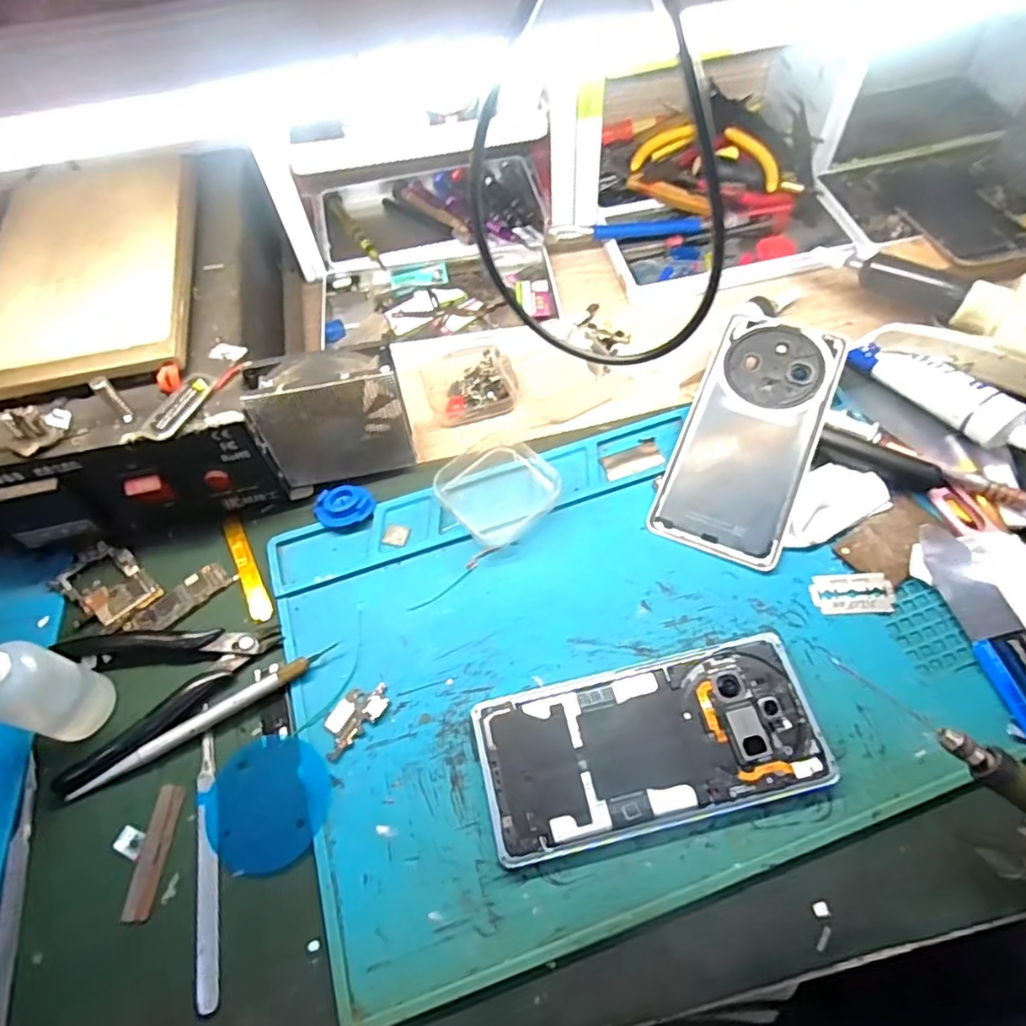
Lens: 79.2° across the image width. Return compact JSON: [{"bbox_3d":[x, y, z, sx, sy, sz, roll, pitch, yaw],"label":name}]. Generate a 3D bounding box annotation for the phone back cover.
[{"bbox_3d":[0.145,-0.049,0.378,0.075,0.004,0.161,21,76,18],"label":"phone back cover"}]

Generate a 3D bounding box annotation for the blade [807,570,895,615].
[{"bbox_3d":[0.185,0.044,0.339,0.042,0.004,0.024,-5,66,6],"label":"blade"}]

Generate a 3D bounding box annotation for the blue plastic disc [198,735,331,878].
[{"bbox_3d":[-0.121,0.142,0.304,0.061,0.004,0.060,-1,61,3],"label":"blue plastic disc"}]

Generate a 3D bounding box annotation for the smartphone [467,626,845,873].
[{"bbox_3d":[0.066,0.112,0.303,0.161,0.010,0.074,-13,61,-4],"label":"smartphone"}]

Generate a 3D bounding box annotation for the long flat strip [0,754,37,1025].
[{"bbox_3d":[-0.233,0.184,0.286,0.008,0.008,0.134,-14,61,-4],"label":"long flat strip"}]

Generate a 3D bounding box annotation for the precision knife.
[{"bbox_3d":[-0.157,0.106,0.319,0.136,0.010,0.009,-28,63,-12],"label":"precision knife"}]

